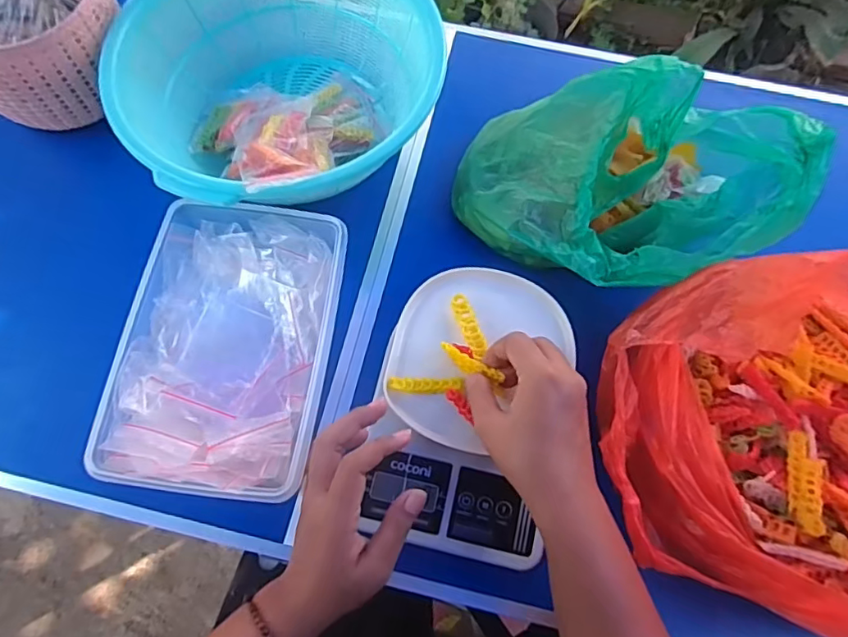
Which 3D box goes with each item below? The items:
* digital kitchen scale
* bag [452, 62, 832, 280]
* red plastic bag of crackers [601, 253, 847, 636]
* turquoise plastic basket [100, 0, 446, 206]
[{"bbox_3d":[0.037,0.072,0.447,0.145,0.039,0.224,12,68,2],"label":"digital kitchen scale"},{"bbox_3d":[0.174,-0.127,0.471,0.263,0.137,0.181,1,68,-3],"label":"bag"},{"bbox_3d":[0.281,0.086,0.353,0.290,0.165,0.212,21,68,5],"label":"red plastic bag of crackers"},{"bbox_3d":[-0.143,-0.238,0.537,0.270,0.111,0.280,1,68,-3],"label":"turquoise plastic basket"}]

